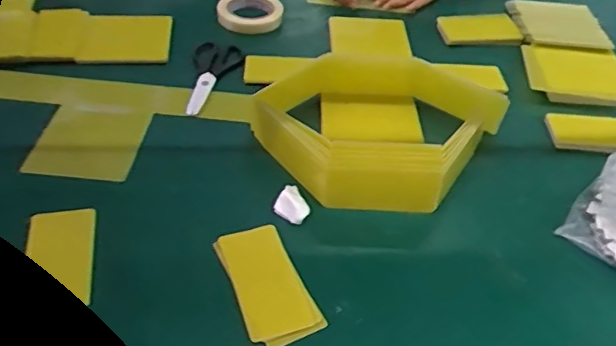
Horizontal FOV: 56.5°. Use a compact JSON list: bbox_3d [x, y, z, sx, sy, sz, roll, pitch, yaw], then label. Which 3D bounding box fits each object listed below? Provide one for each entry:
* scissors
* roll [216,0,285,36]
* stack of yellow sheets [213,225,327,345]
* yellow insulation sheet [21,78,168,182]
[{"bbox_3d":[-0.150,-0.146,0.883,0.073,0.018,0.168,14,51,-5],"label":"scissors"},{"bbox_3d":[-0.105,-0.286,1.019,0.104,0.032,0.109,3,43,-2],"label":"roll"},{"bbox_3d":[-0.046,0.115,0.613,0.075,0.014,0.145,-17,47,-22],"label":"stack of yellow sheets"},{"bbox_3d":[-0.289,-0.069,0.797,0.137,0.011,0.202,4,43,-1],"label":"yellow insulation sheet"}]

